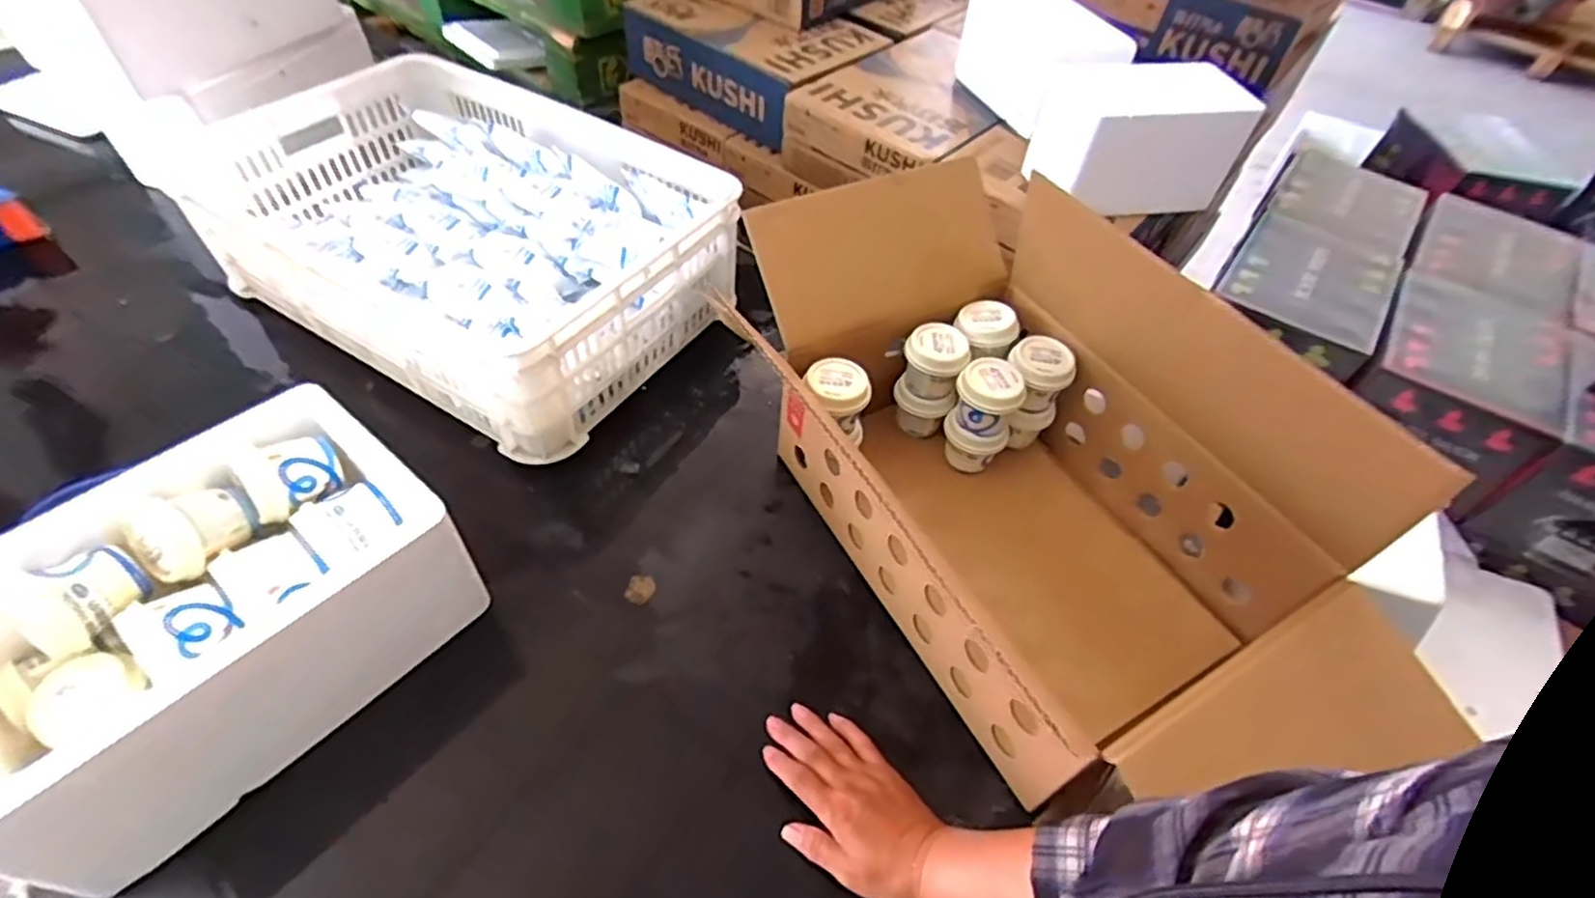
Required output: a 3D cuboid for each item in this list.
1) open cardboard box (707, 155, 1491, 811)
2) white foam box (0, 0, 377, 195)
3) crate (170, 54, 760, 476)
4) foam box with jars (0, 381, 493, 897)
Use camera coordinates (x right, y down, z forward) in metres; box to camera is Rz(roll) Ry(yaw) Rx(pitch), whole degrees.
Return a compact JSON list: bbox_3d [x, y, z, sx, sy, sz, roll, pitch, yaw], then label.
[{"bbox_3d":[0.218,0.004,0.705,0.320,0.322,0.595,-22,55,-22],"label":"open cardboard box"},{"bbox_3d":[-0.876,-0.631,1.005,0.299,0.262,0.370,24,52,14],"label":"white foam box"},{"bbox_3d":[-0.422,-0.282,0.933,0.595,0.171,0.401,27,53,16],"label":"crate"},{"bbox_3d":[-0.482,0.143,0.598,0.206,0.171,0.343,32,54,20],"label":"foam box with jars"}]

